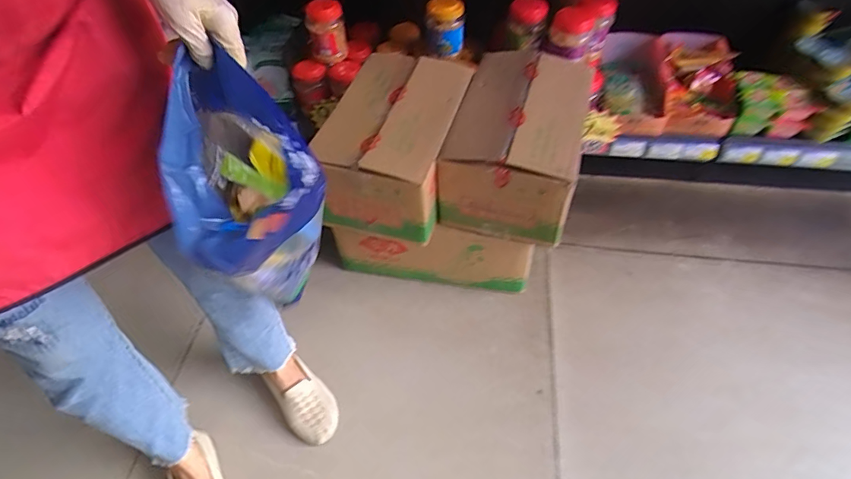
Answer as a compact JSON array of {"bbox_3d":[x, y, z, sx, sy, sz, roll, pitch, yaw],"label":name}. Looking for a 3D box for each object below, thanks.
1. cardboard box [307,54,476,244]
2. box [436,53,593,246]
[{"bbox_3d":[-0.059,-0.225,1.005,0.250,0.167,0.427,12,53,11],"label":"cardboard box"},{"bbox_3d":[0.197,-0.209,0.979,0.241,0.195,0.376,13,53,12],"label":"box"}]

